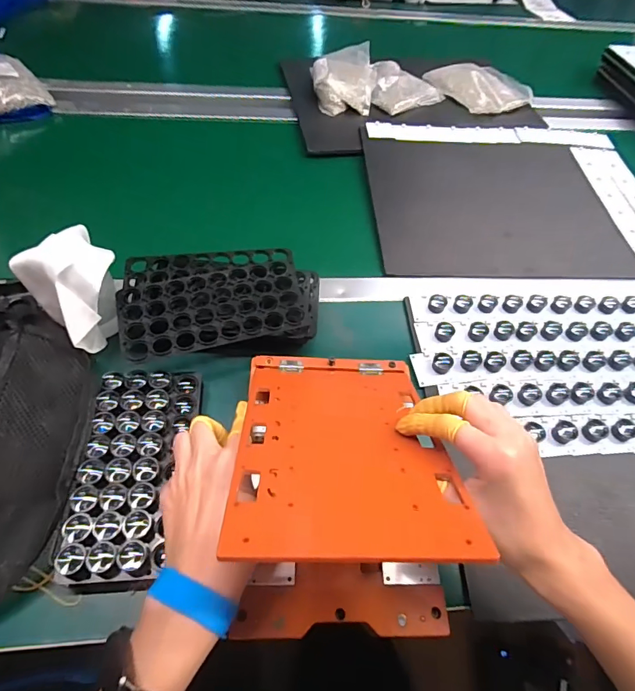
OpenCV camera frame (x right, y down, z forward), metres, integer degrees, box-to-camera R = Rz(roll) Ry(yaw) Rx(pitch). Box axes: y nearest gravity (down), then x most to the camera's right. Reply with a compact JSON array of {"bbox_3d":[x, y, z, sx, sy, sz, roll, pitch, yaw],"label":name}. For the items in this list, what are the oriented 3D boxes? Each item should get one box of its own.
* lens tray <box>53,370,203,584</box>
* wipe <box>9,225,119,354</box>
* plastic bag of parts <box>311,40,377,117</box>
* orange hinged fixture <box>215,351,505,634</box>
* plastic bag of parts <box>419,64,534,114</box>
[{"bbox_3d":[-0.169,0.112,0.406,0.099,0.035,0.196,3,55,-3],"label":"lens tray"},{"bbox_3d":[-0.249,-0.057,0.456,0.088,0.103,0.082,39,61,21],"label":"wipe"},{"bbox_3d":[0.049,-0.517,0.837,0.121,0.057,0.173,8,55,1],"label":"plastic bag of parts"},{"bbox_3d":[0.019,0.086,0.348,0.156,0.128,0.239,1,55,-4],"label":"orange hinged fixture"},{"bbox_3d":[0.329,-0.540,0.882,0.165,0.034,0.180,-24,60,-20],"label":"plastic bag of parts"}]

